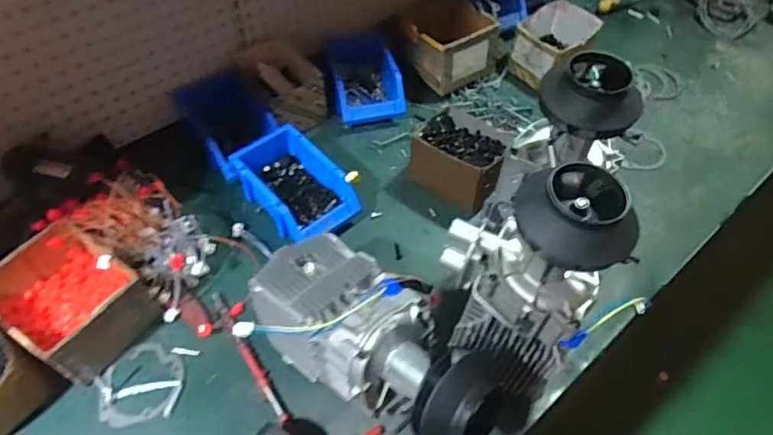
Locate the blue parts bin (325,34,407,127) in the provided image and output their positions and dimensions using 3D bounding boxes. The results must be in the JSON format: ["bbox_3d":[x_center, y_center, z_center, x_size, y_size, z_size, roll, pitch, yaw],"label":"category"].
[{"bbox_3d":[-0.042,-0.249,0.969,0.137,0.088,0.150,-11,55,-10],"label":"blue parts bin"}]

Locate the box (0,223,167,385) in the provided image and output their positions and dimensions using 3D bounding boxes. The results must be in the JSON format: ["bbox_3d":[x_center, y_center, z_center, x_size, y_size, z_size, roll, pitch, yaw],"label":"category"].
[{"bbox_3d":[-0.393,0.108,0.669,0.157,0.102,0.140,25,56,16],"label":"box"}]

